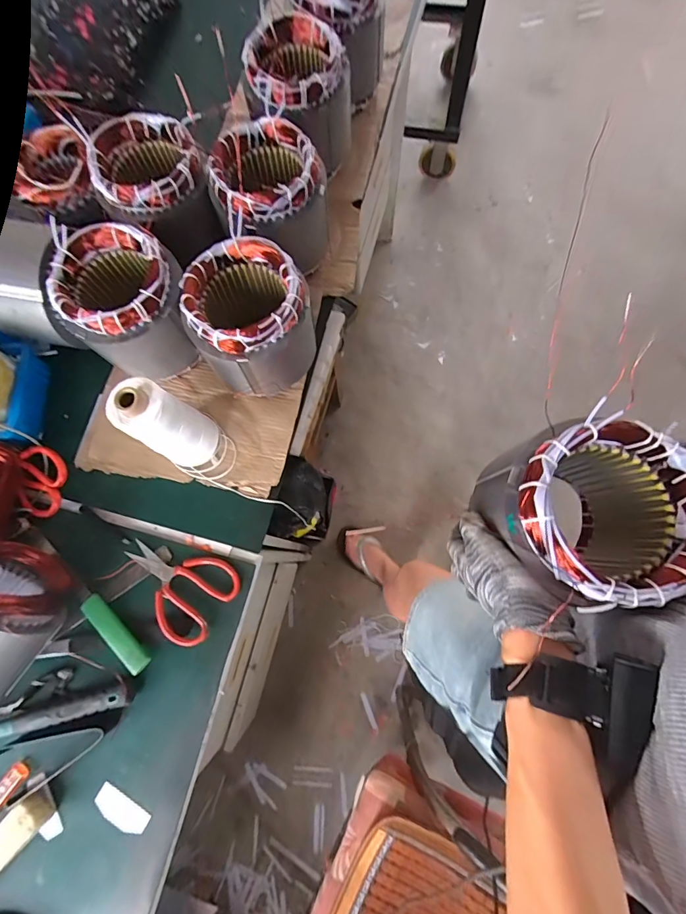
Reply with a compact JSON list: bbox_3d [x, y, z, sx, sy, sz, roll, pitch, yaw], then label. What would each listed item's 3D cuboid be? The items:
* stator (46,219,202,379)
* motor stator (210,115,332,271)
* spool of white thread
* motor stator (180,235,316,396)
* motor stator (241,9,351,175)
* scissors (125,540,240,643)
[{"bbox_3d":[-0.275,-0.196,0.550,0.138,0.149,0.124,-13,80,2],"label":"stator"},{"bbox_3d":[-0.100,-0.353,0.574,0.143,0.135,0.130,-1,81,4],"label":"motor stator"},{"bbox_3d":[-0.213,-0.042,0.518,0.073,0.168,0.078,-1,81,4],"label":"spool of white thread"},{"bbox_3d":[-0.118,-0.173,0.538,0.132,0.146,0.140,-1,81,4],"label":"motor stator"},{"bbox_3d":[-0.070,-0.524,0.600,0.135,0.122,0.148,-1,81,4],"label":"motor stator"},{"bbox_3d":[-0.221,0.164,0.545,0.151,0.024,0.108,33,79,6],"label":"scissors"}]

